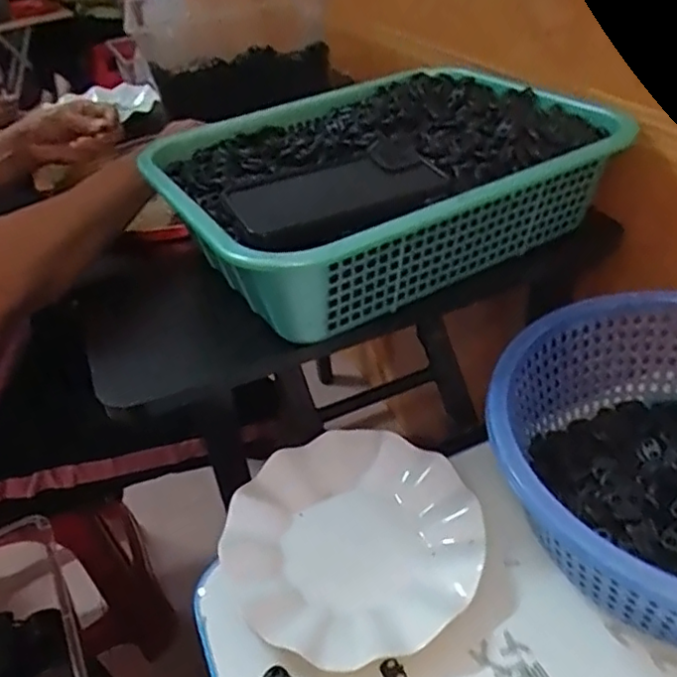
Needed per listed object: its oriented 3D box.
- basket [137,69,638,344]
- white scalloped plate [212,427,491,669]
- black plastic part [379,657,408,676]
[{"bbox_3d":[0.032,-0.156,0.602,0.375,0.100,0.299,-25,42,-22],"label":"basket"},{"bbox_3d":[0.010,0.139,0.457,0.177,0.023,0.176,-4,38,3],"label":"white scalloped plate"},{"bbox_3d":[0.034,0.206,0.390,0.013,0.007,0.016,-27,42,-23],"label":"black plastic part"}]

